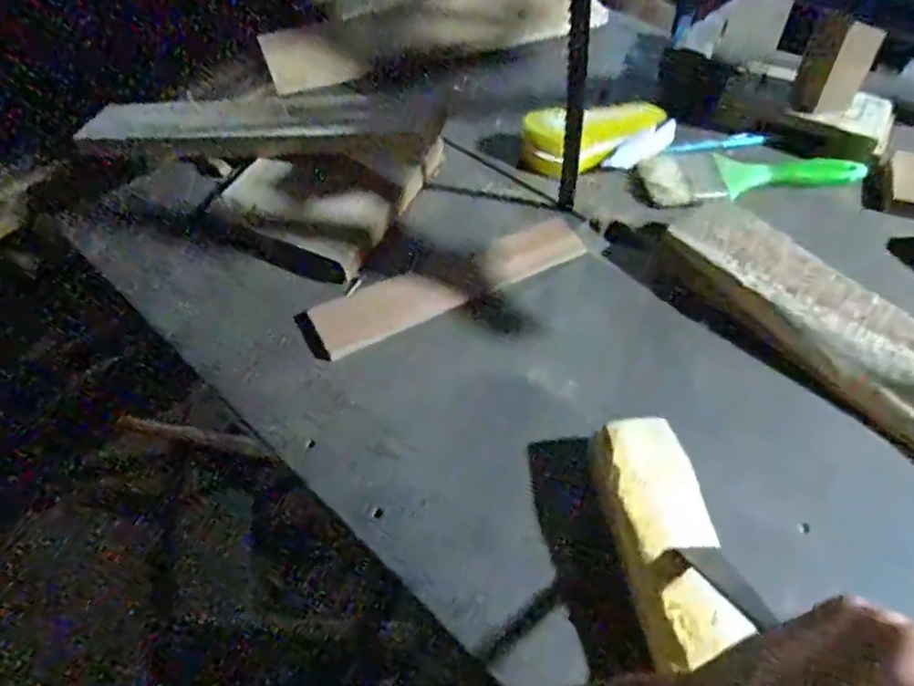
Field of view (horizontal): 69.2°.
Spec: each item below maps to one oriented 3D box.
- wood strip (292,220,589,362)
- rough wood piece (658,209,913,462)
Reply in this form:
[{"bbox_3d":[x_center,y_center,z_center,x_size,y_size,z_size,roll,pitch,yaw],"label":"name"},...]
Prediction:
[{"bbox_3d":[-0.008,-0.048,0.524,0.230,0.015,0.053,-24,55,-15],"label":"wood strip"},{"bbox_3d":[0.254,-0.012,0.470,0.075,0.038,0.237,-34,58,-21],"label":"rough wood piece"}]

